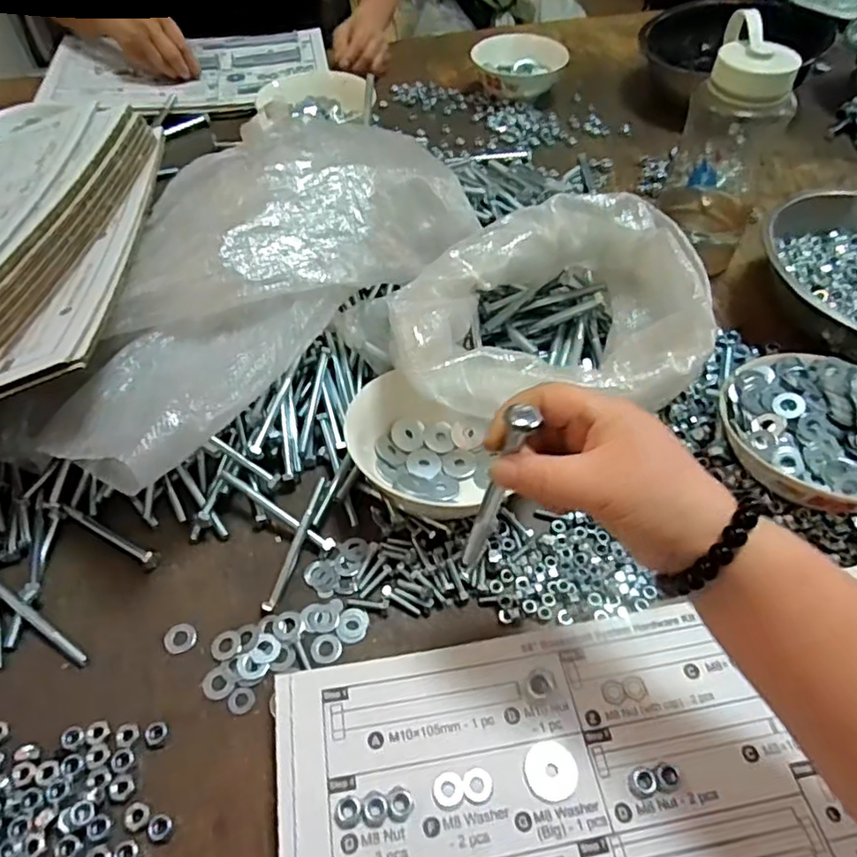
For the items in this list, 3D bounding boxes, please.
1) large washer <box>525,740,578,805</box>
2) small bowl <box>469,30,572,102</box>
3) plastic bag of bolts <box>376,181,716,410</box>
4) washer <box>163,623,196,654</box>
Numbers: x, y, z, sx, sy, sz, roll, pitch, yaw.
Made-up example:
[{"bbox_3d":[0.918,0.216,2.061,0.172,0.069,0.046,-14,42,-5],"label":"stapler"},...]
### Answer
[{"bbox_3d":[0.067,0.188,0.336,0.028,0.004,0.028,0,51,-1],"label":"large washer"},{"bbox_3d":[0.128,-0.509,0.874,0.135,0.062,0.109,7,51,5],"label":"small bowl"},{"bbox_3d":[0.095,-0.090,0.480,0.225,0.112,0.185,4,51,2],"label":"plastic bag of bolts"},{"bbox_3d":[-0.162,0.137,0.400,0.019,0.005,0.020,0,51,-1],"label":"washer"}]

